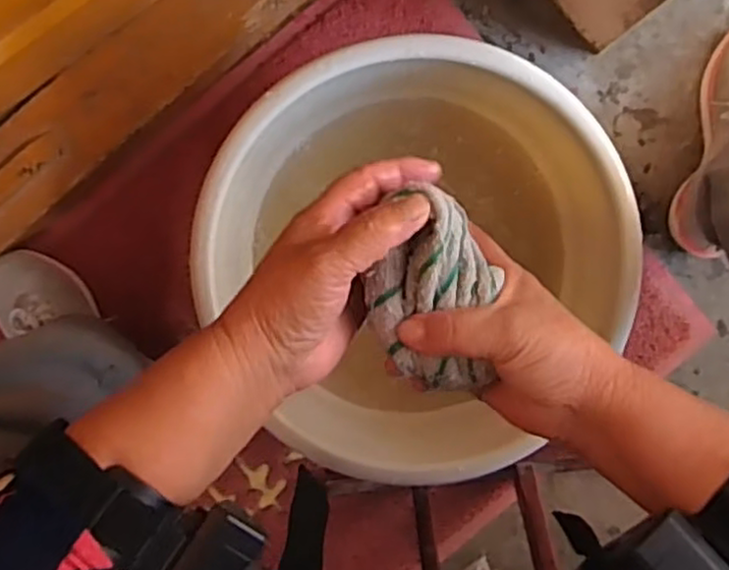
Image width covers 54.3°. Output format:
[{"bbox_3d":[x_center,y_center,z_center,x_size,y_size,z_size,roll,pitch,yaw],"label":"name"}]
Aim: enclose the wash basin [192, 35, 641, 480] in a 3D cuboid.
[{"bbox_3d":[0.055,-0.029,0.663,0.345,0.145,0.369,0,99,1],"label":"wash basin"}]

